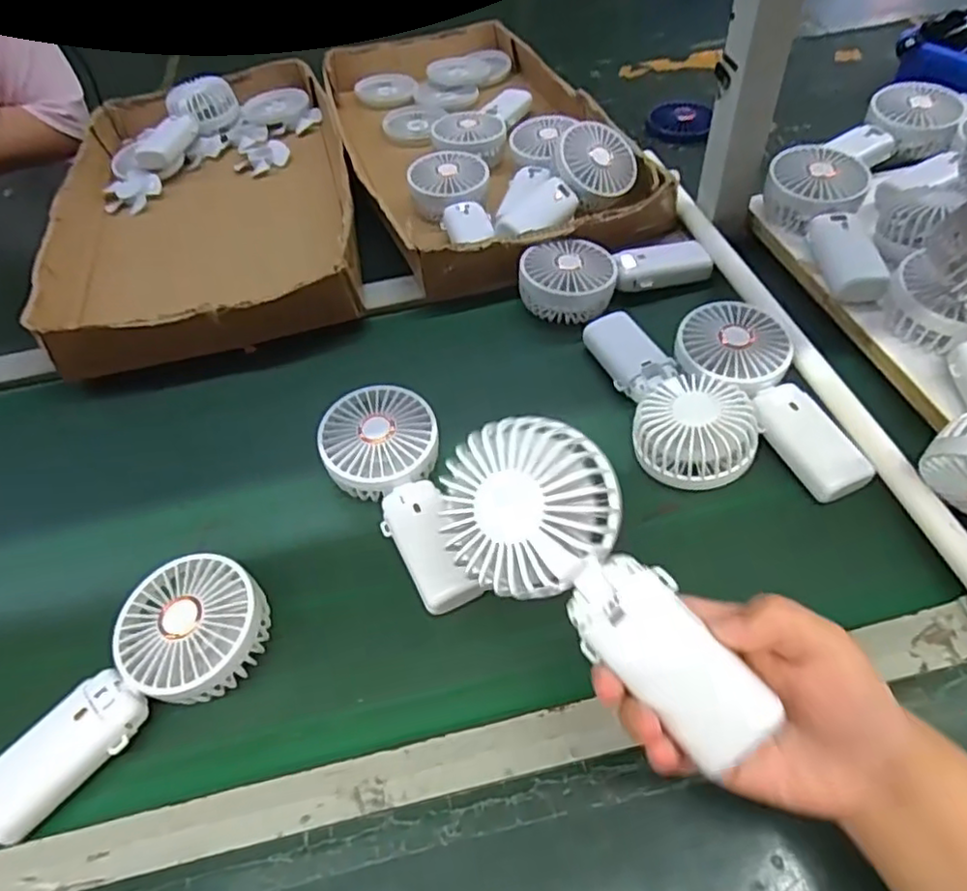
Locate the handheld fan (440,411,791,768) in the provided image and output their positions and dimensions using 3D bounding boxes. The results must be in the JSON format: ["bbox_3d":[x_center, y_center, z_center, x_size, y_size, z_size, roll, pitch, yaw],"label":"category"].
[{"bbox_3d":[0.054,0.061,0.302,0.078,0.034,0.174,-37,73,-20],"label":"handheld fan"}]

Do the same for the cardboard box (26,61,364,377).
[{"bbox_3d":[-0.319,-0.287,0.748,0.317,0.061,0.519,-13,50,-6],"label":"cardboard box"}]

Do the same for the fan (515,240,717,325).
[{"bbox_3d":[0.126,-0.163,0.616,0.184,0.039,0.071,-11,52,-3],"label":"fan"}]

